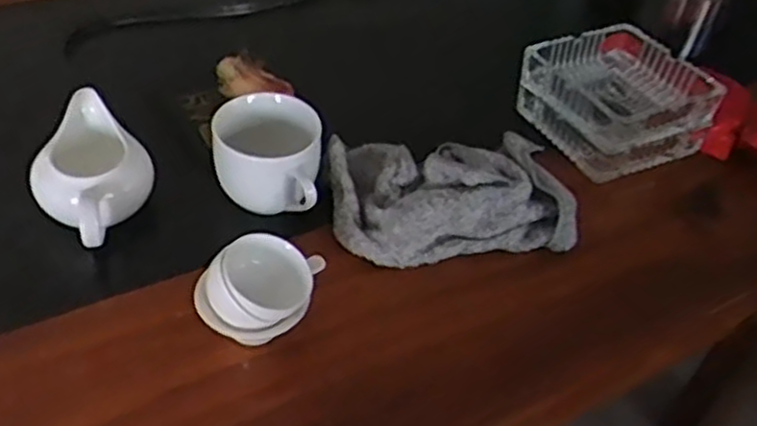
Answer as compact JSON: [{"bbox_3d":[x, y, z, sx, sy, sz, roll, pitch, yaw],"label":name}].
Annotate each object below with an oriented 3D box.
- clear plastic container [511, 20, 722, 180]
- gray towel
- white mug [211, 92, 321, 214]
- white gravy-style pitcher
[{"bbox_3d":[0.199,-0.096,0.649,0.123,0.068,0.126,-20,51,-26],"label":"clear plastic container"},{"bbox_3d":[0.054,-0.014,0.568,0.177,0.054,0.113,-2,45,-10],"label":"gray towel"},{"bbox_3d":[-0.080,-0.039,0.544,0.075,0.061,0.079,5,44,-3],"label":"white mug"},{"bbox_3d":[-0.198,-0.019,0.535,0.078,0.069,0.120,-13,48,-21],"label":"white gravy-style pitcher"}]

